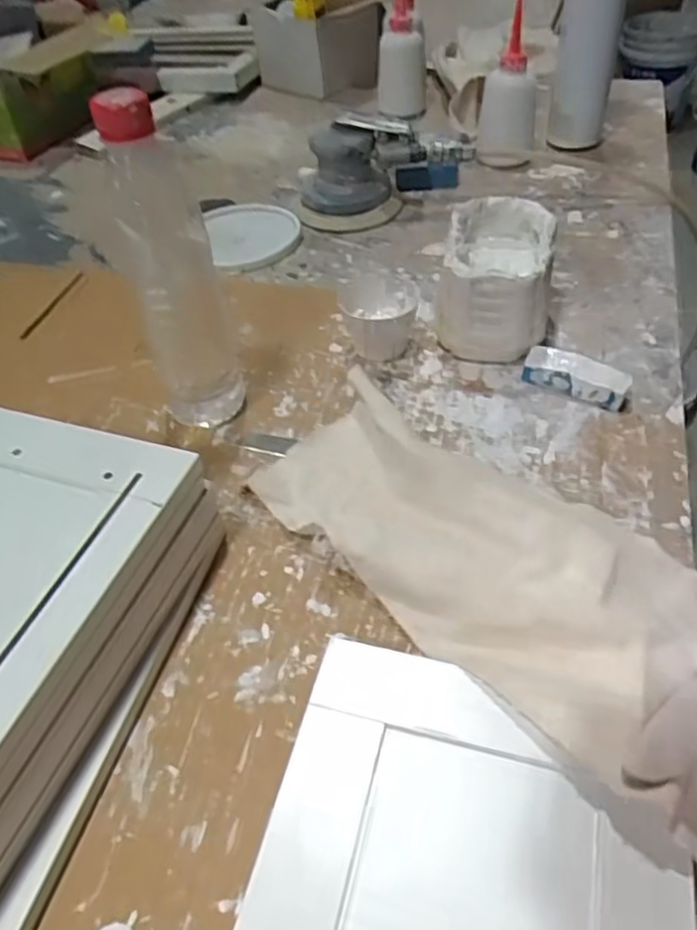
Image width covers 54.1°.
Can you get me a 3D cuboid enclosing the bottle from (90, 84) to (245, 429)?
[{"bbox_3d":[-0.111,-0.116,0.444,0.057,0.223,0.052,-11,45,-6],"label":"bottle"}]

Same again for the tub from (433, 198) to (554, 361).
[{"bbox_3d":[0.115,-0.141,0.537,0.079,0.089,0.119,7,46,12],"label":"tub"}]

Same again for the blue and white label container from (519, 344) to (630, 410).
[{"bbox_3d":[0.168,-0.065,0.503,0.075,0.024,0.024,21,51,24],"label":"blue and white label container"}]

